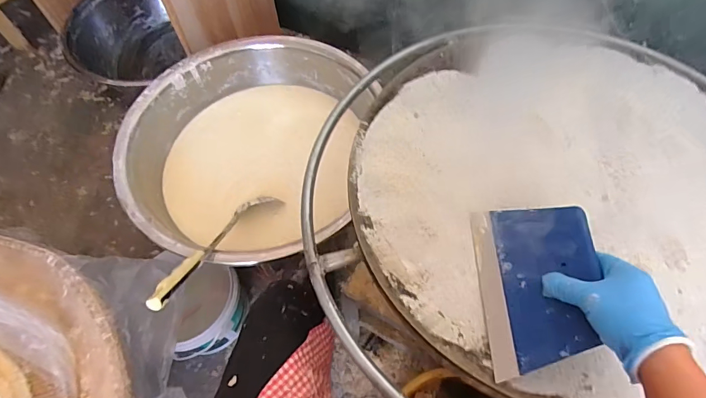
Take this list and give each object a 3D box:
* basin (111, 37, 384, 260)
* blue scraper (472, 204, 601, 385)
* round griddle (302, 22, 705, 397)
[{"bbox_3d":[-0.226,-0.099,0.911,0.479,0.203,0.522,-1,61,2],"label":"basin"},{"bbox_3d":[0.200,0.088,0.446,0.124,0.010,0.183,-21,54,32],"label":"blue scraper"},{"bbox_3d":[0.277,-0.003,0.563,0.684,0.054,0.632,-1,61,2],"label":"round griddle"}]

